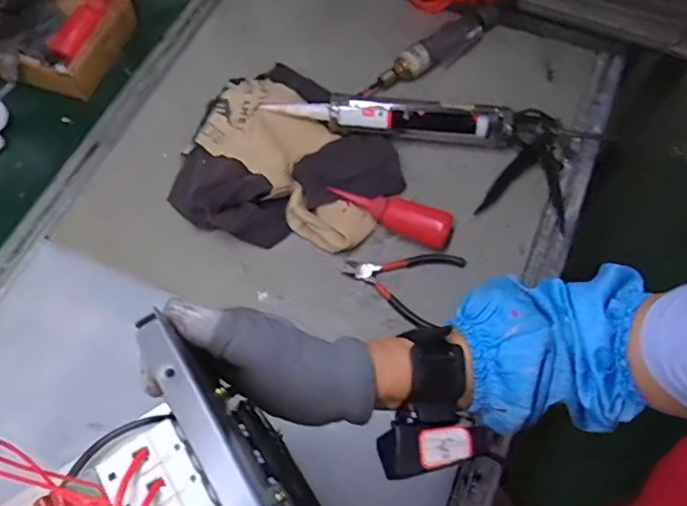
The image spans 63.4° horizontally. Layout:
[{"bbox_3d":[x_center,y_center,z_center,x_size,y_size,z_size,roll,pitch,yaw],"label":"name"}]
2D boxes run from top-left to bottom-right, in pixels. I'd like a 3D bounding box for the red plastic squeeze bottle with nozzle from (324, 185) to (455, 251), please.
[{"bbox_3d":[0.060,-0.049,0.738,0.171,0.042,0.044,18,67,11],"label":"red plastic squeeze bottle with nozzle"}]

